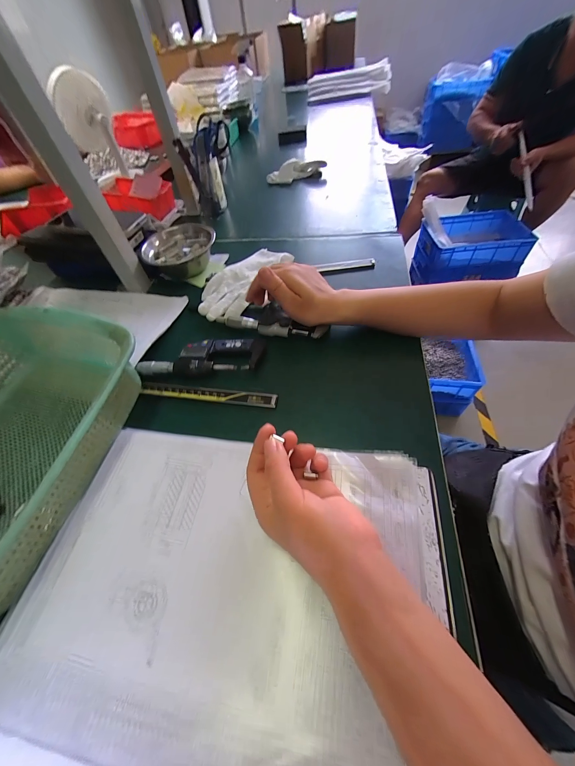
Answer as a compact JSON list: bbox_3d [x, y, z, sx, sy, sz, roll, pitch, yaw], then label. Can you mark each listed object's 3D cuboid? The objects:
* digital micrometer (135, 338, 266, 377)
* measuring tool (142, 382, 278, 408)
[{"bbox_3d":[-0.111,-0.028,0.374,0.159,0.032,0.052,-6,51,3],"label":"digital micrometer"},{"bbox_3d":[-0.098,0.013,0.342,0.172,0.004,0.017,5,60,10],"label":"measuring tool"}]

